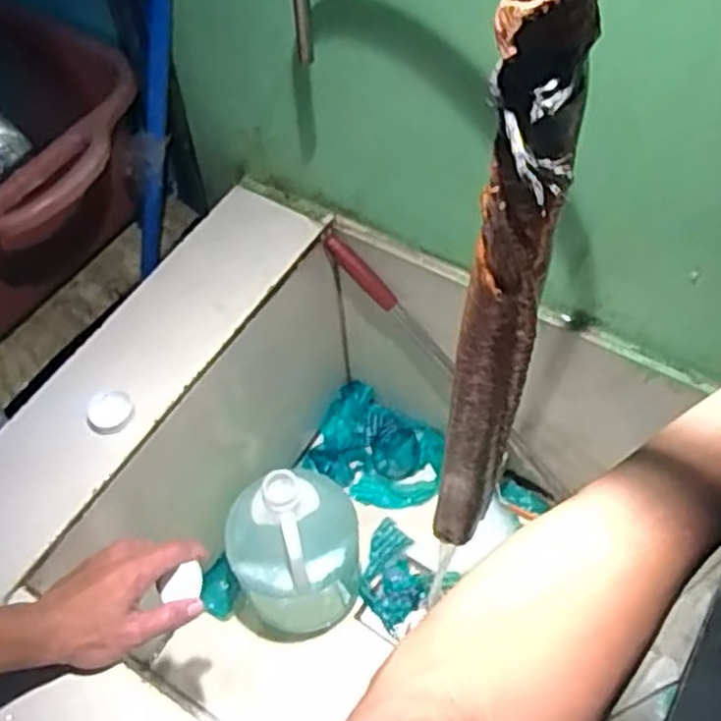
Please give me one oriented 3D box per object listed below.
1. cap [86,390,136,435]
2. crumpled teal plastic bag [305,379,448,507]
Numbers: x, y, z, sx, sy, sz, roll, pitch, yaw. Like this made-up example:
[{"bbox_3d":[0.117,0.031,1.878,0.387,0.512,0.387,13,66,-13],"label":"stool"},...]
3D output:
[{"bbox_3d":[-0.236,0.049,0.710,0.043,0.009,0.043,-1,58,2],"label":"cap"},{"bbox_3d":[0.026,0.127,1.060,0.186,0.037,0.136,27,63,18],"label":"crumpled teal plastic bag"}]

